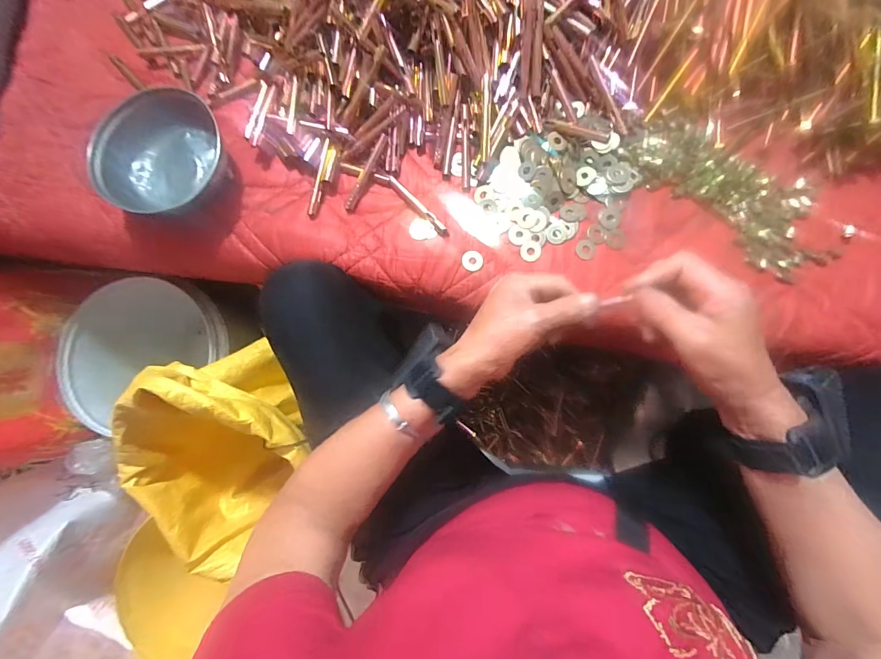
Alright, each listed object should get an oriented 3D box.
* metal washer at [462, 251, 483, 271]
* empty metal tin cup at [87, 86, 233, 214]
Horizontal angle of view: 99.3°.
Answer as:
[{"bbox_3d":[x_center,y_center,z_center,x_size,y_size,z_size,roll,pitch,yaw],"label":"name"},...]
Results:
[{"bbox_3d":[0.035,-0.075,0.410,0.023,0.004,0.023,0,85,5],"label":"metal washer"},{"bbox_3d":[-0.304,-0.188,0.424,0.135,0.058,0.144,0,85,5],"label":"empty metal tin cup"}]

